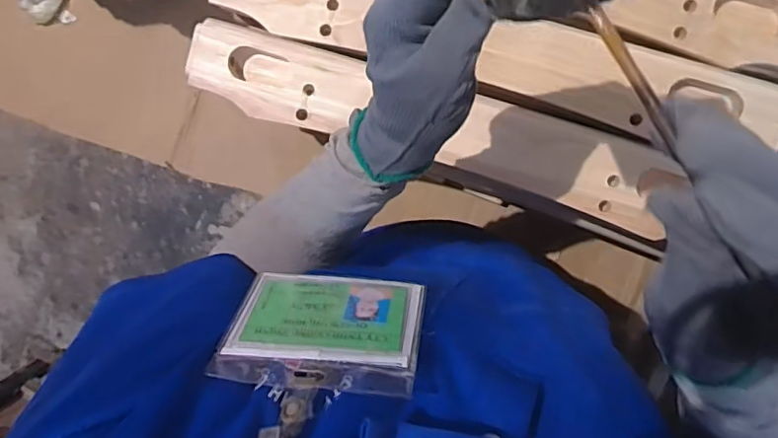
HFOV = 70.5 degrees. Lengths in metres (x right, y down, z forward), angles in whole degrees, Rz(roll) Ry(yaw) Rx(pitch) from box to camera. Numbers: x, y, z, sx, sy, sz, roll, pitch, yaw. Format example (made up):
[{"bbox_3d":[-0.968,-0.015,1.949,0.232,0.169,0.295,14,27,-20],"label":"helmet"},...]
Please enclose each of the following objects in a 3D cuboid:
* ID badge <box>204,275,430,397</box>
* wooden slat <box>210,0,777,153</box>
[{"bbox_3d":[-0.033,0.057,0.294,0.097,0.081,0.004,3,124,6],"label":"ID badge"},{"bbox_3d":[0.079,-0.144,0.462,0.482,0.023,0.072,18,96,6],"label":"wooden slat"}]

